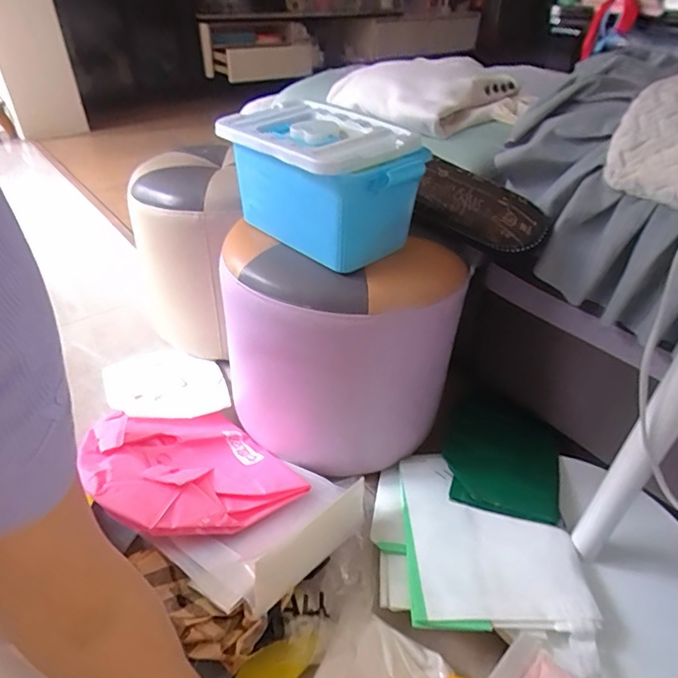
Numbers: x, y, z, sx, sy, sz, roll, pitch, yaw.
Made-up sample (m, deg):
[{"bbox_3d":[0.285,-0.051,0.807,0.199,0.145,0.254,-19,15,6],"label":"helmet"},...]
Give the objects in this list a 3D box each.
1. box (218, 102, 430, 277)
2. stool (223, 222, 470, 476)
[{"bbox_3d":[-0.029,-0.200,0.654,0.152,0.157,0.263,-30,46,-32],"label":"box"},{"bbox_3d":[-0.009,0.006,0.757,0.292,0.311,0.277,-19,42,-22],"label":"stool"}]

